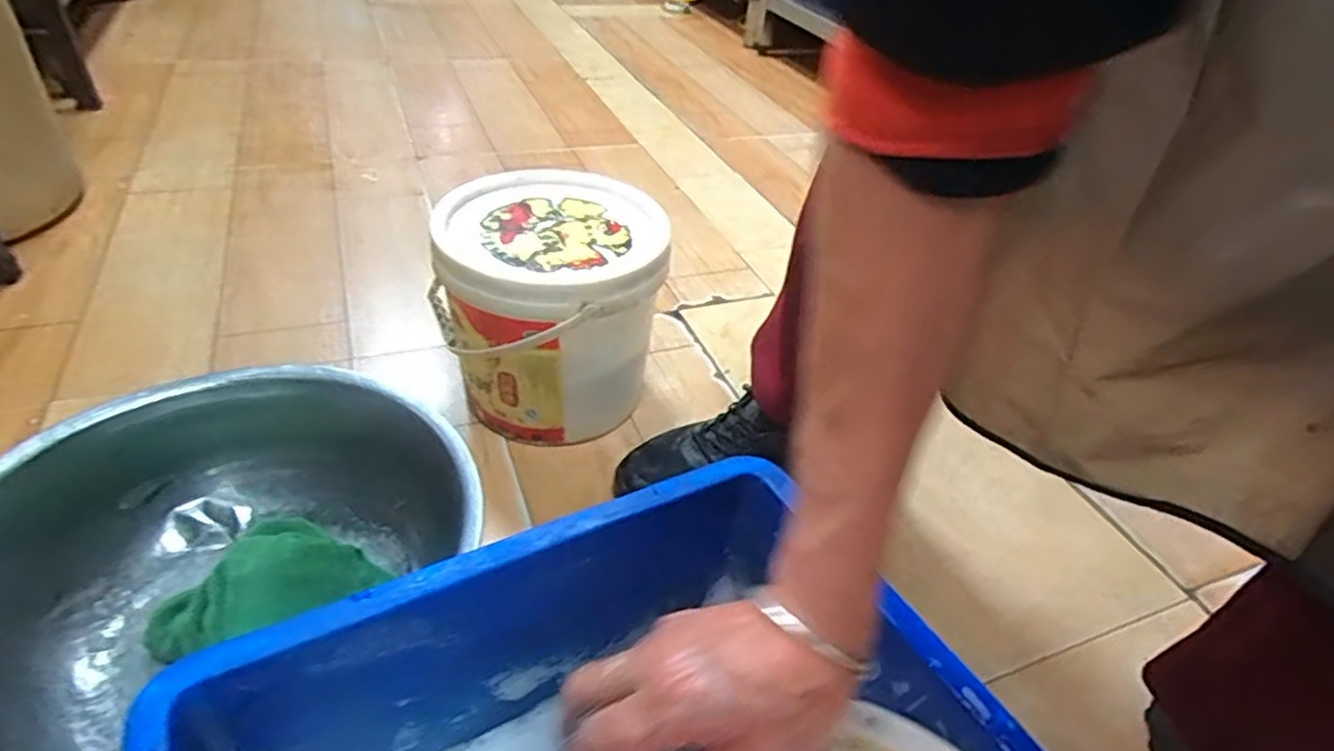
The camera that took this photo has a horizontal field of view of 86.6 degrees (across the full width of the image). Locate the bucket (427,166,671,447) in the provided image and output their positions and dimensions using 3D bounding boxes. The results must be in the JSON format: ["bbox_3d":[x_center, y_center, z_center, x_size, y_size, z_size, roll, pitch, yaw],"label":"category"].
[{"bbox_3d":[-0.131,-0.071,0.794,0.224,0.224,0.245,-3,40,-11],"label":"bucket"}]

